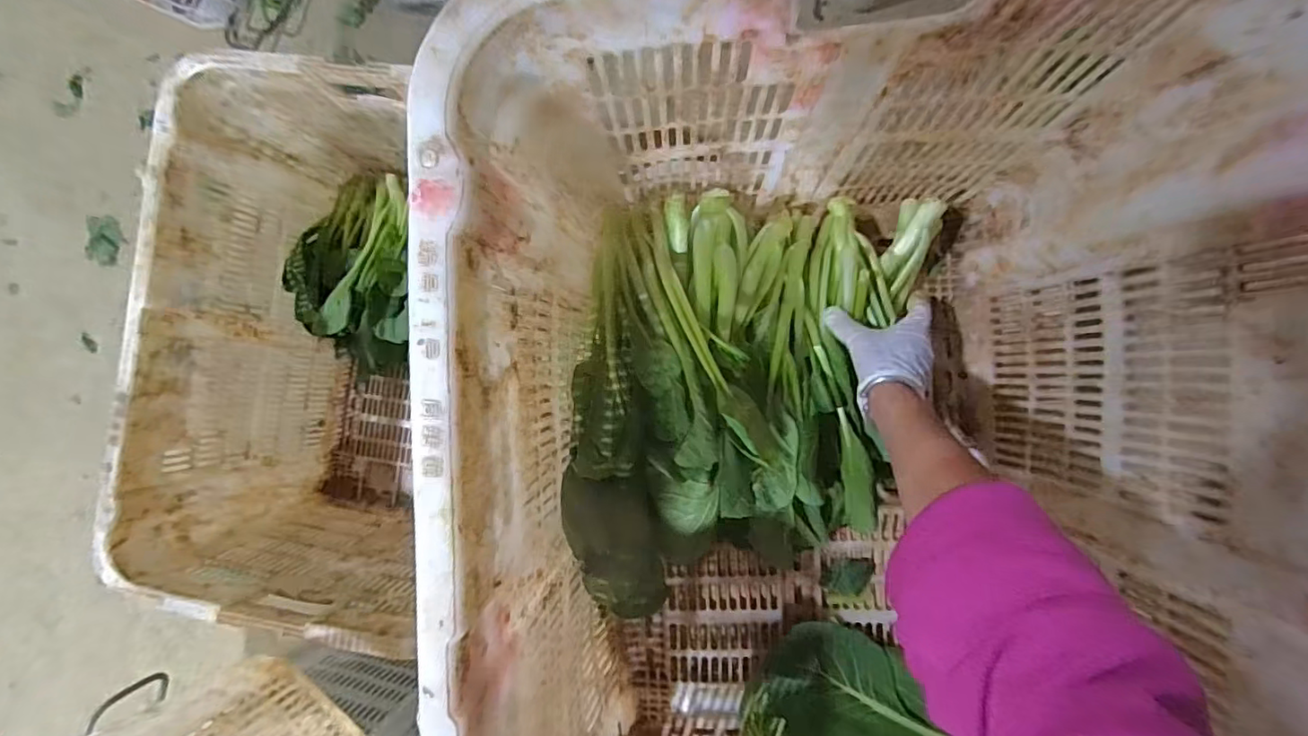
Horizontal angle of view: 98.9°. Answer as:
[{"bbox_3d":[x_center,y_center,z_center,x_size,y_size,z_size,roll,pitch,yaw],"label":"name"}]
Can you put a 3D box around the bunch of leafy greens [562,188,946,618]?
[{"bbox_3d":[0.090,0.025,0.521,0.306,0.123,0.377,9,91,7],"label":"bunch of leafy greens"}]

